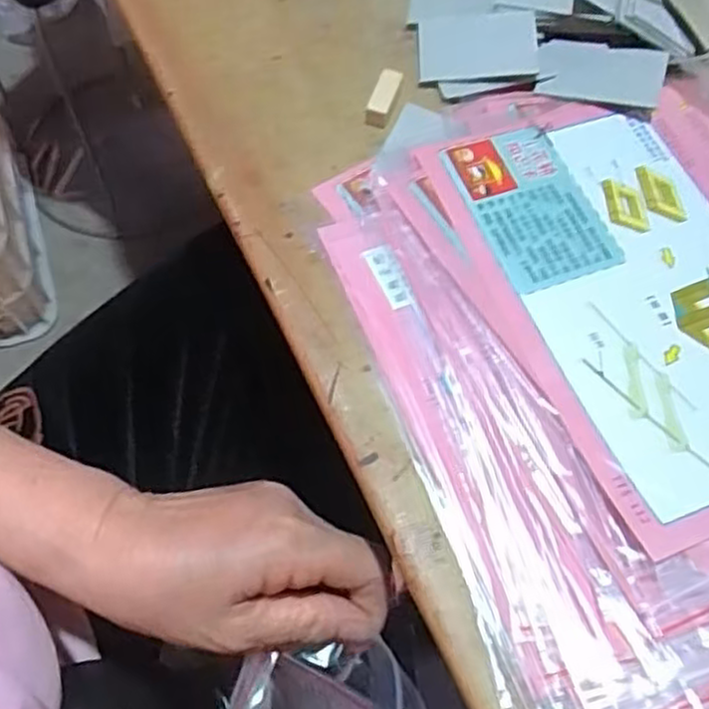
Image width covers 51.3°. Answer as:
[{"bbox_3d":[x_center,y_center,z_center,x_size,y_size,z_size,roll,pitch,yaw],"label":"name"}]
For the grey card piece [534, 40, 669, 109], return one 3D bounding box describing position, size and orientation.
[{"bbox_3d":[0.126,-0.145,0.378,0.061,0.008,0.033,14,65,7],"label":"grey card piece"}]

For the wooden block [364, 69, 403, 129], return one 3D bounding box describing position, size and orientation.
[{"bbox_3d":[0.015,-0.130,0.373,0.012,0.009,0.034,15,65,8],"label":"wooden block"}]

